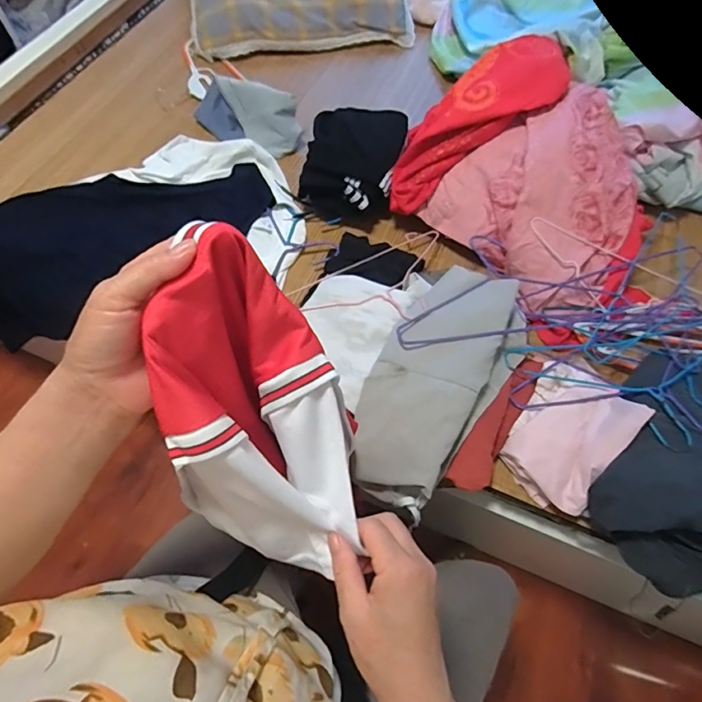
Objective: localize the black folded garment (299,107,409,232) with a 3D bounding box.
[{"bbox_3d":[0.007,-0.370,0.883,0.170,0.110,0.230,12,63,5],"label":"black folded garment"}]

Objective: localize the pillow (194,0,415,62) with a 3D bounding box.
[{"bbox_3d":[-0.133,-0.898,1.159,0.541,0.078,0.325,-15,64,-9],"label":"pillow"}]

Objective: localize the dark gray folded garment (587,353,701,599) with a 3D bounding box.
[{"bbox_3d":[0.461,0.156,0.609,0.236,0.095,0.298,40,69,17],"label":"dark gray folded garment"}]

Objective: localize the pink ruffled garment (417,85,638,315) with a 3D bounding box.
[{"bbox_3d":[0.358,-0.275,0.814,0.335,0.157,0.313,-39,70,-19],"label":"pink ruffled garment"}]

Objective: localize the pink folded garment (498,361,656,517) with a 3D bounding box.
[{"bbox_3d":[0.323,0.103,0.671,0.133,0.085,0.227,31,66,14],"label":"pink folded garment"}]

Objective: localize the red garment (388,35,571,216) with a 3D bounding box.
[{"bbox_3d":[0.212,-0.414,0.834,0.398,0.054,0.157,-42,69,5],"label":"red garment"}]

